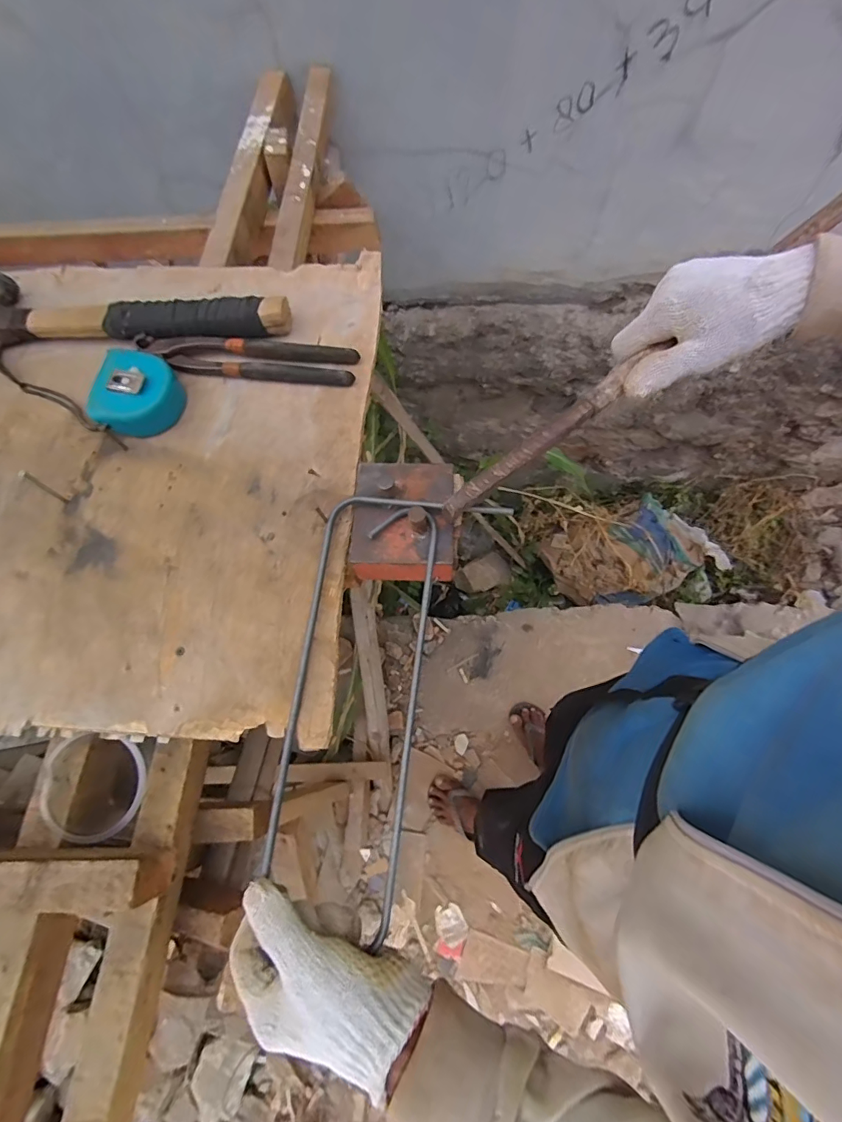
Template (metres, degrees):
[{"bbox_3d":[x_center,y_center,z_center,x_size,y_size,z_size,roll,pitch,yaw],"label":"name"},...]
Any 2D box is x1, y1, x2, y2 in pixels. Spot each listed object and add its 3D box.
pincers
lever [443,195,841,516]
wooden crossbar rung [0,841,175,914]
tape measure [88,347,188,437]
[{"bbox_3d":[-0.176,-0.206,0.479,0.222,0.019,0.040,8,72,5],"label":"pincers"},{"bbox_3d":[0.233,-0.204,0.398,0.540,0.013,0.019,-38,74,-5],"label":"lever"},{"bbox_3d":[-0.307,0.256,0.375,0.196,0.052,0.042,-1,71,2],"label":"wooden crossbar rung"},{"bbox_3d":[-0.276,-0.160,0.456,0.078,0.040,0.081,16,73,7],"label":"tape measure"}]

